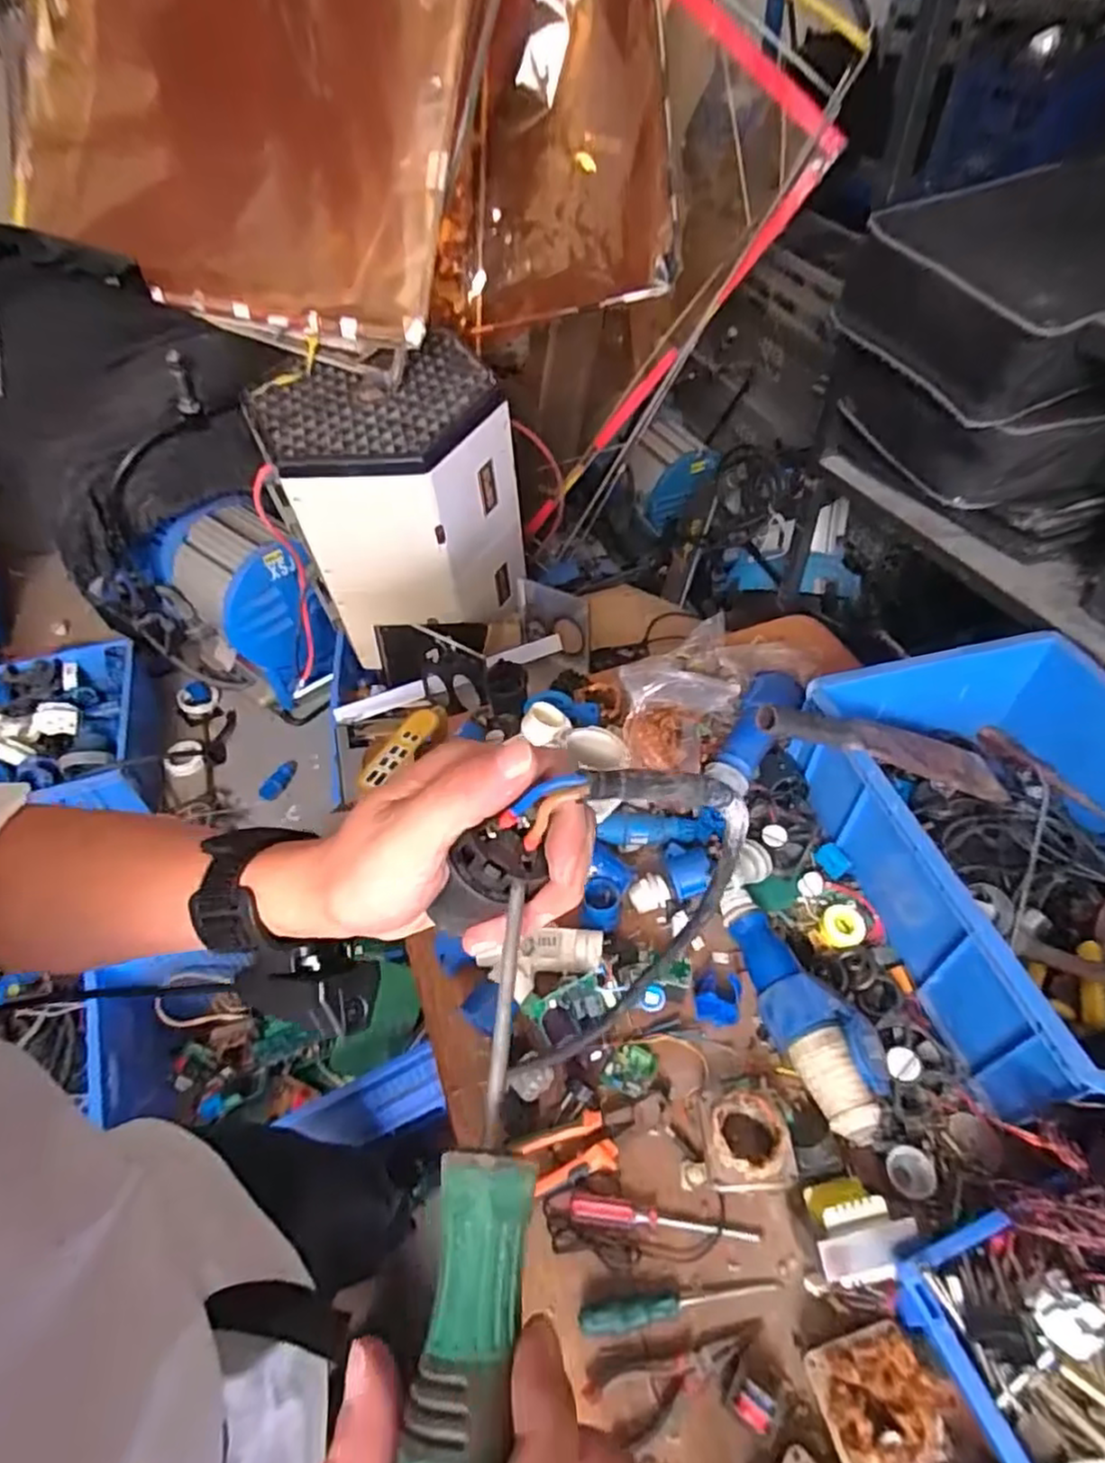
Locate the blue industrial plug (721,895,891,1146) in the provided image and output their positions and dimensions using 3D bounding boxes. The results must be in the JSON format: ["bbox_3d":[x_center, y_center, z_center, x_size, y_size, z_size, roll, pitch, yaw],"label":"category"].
[{"bbox_3d":[0.259,0.283,0.722,0.078,0.055,0.253,-18,50,-13],"label":"blue industrial plug"}]

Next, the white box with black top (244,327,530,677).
[{"bbox_3d":[-0.309,-0.467,1.499,0.493,0.510,0.333,-14,50,-10],"label":"white box with black top"}]

